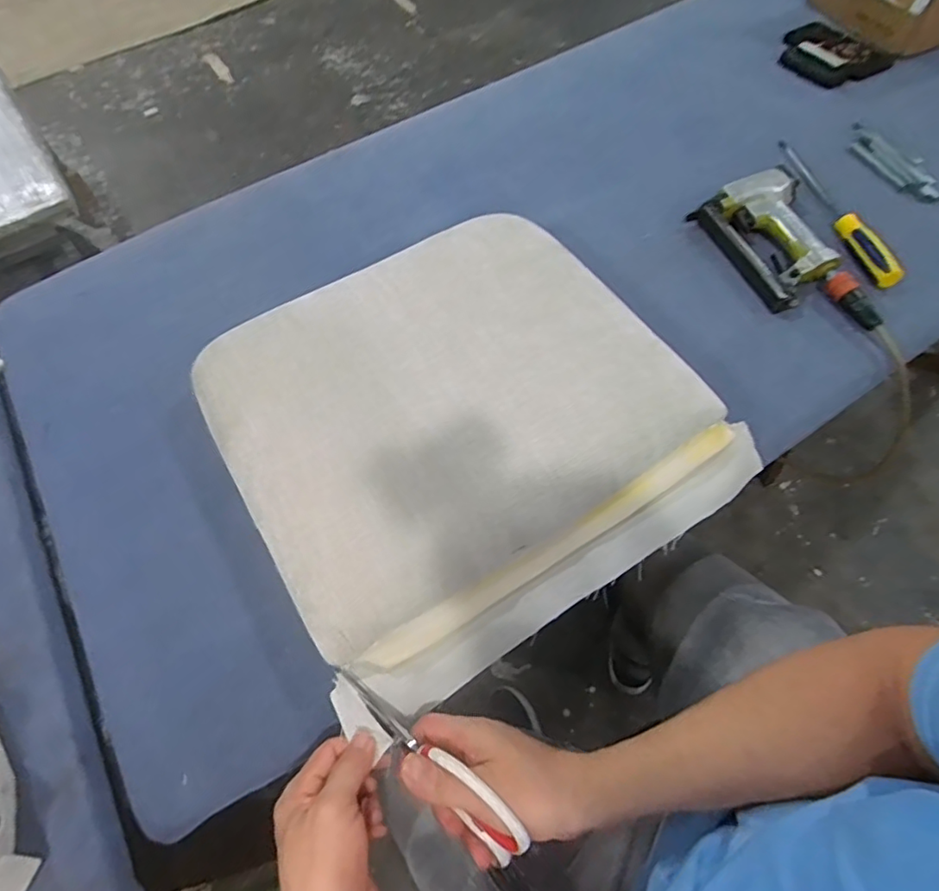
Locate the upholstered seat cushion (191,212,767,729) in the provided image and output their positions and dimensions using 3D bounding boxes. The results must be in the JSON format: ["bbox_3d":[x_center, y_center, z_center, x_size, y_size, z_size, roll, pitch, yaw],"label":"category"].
[{"bbox_3d":[-0.011,-0.026,0.574,0.430,0.083,0.411,-31,63,-14],"label":"upholstered seat cushion"}]

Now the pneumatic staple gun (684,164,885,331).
[{"bbox_3d":[0.383,-0.231,0.684,0.130,0.050,0.245,-17,60,-7],"label":"pneumatic staple gun"}]

